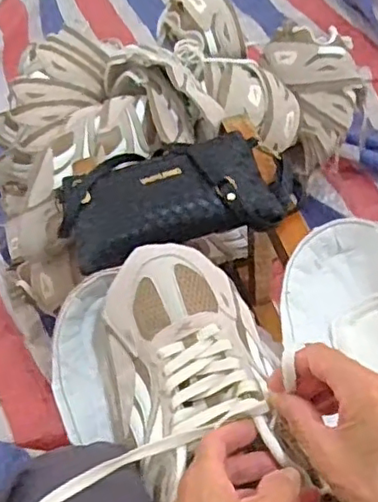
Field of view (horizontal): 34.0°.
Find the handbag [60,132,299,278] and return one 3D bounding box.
[{"bbox_3d":[-0.012,-0.065,0.652,0.246,0.040,0.134,-17,53,-7],"label":"handbag"}]

